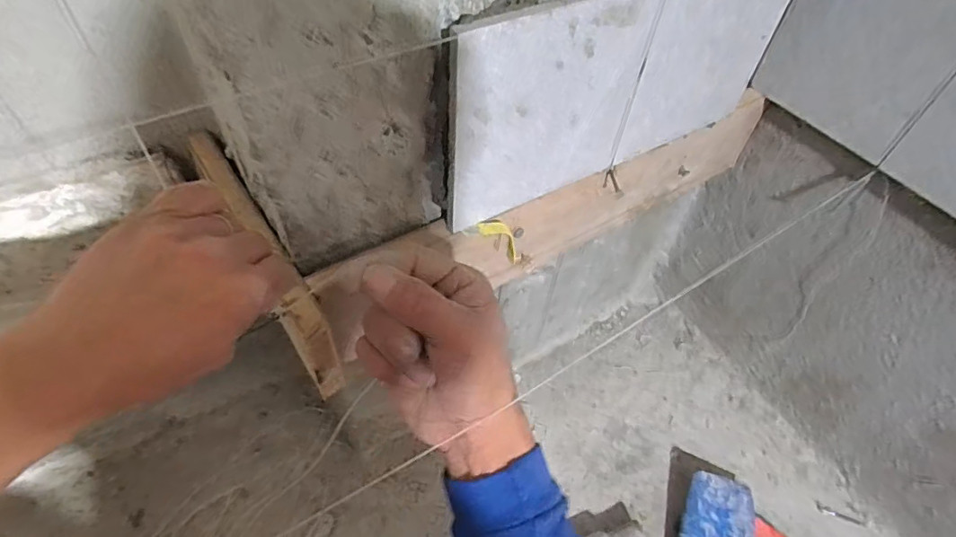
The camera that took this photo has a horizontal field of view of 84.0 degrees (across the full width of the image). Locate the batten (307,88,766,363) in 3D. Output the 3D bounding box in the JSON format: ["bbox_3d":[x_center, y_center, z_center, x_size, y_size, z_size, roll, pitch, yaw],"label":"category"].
[{"bbox_3d":[0.089,-0.049,0.471,0.466,0.109,0.024,-26,58,-22],"label":"batten"}]

